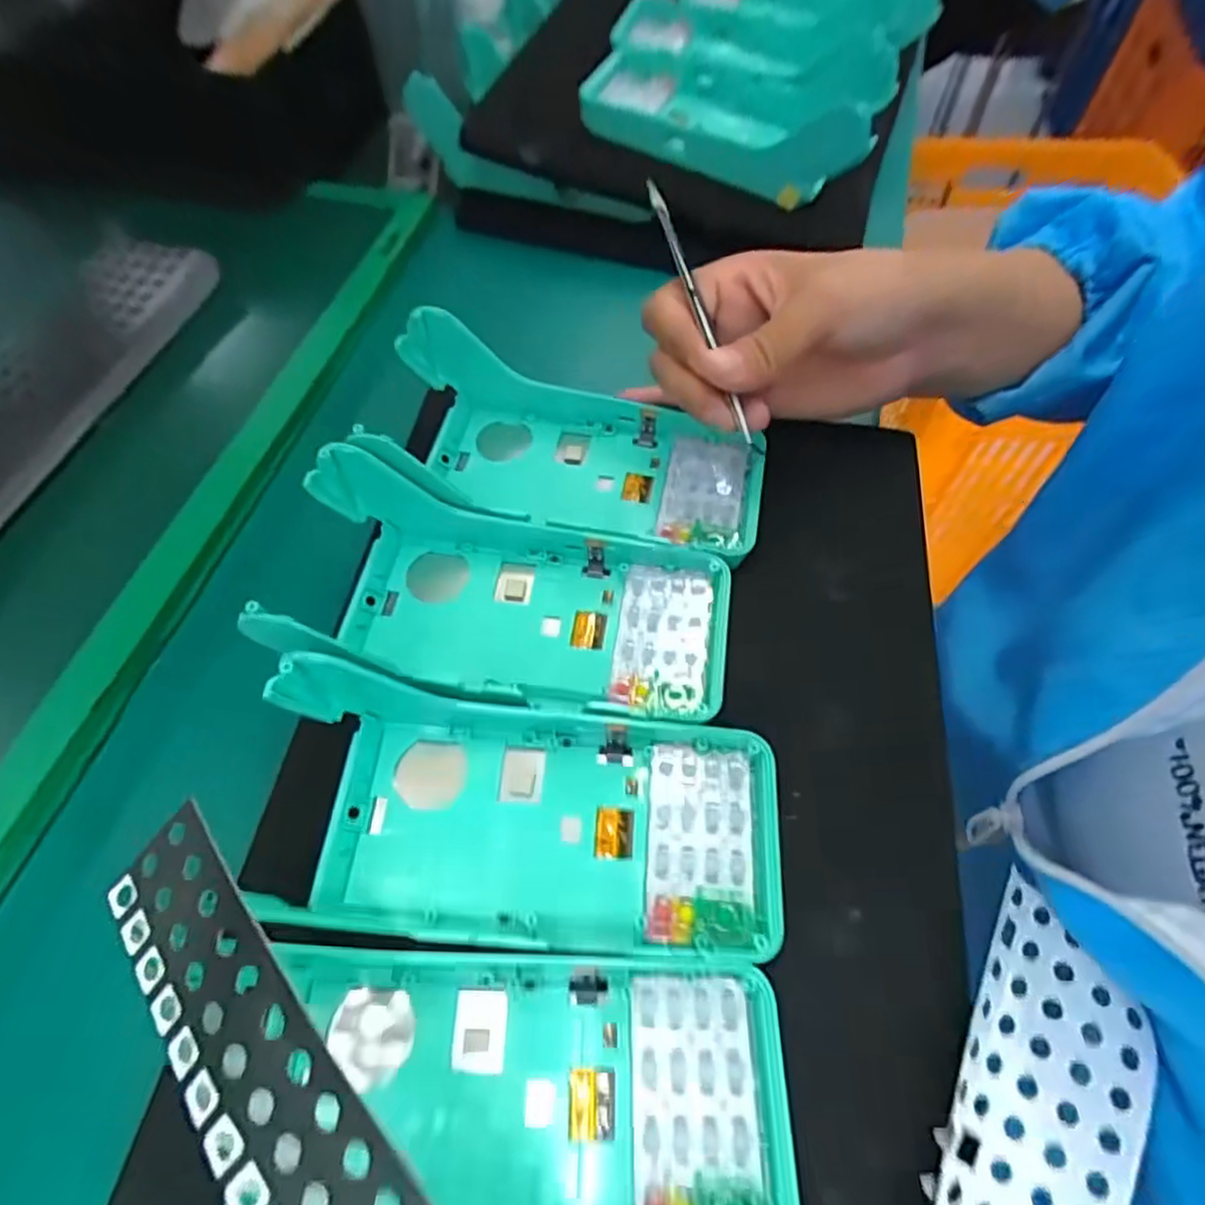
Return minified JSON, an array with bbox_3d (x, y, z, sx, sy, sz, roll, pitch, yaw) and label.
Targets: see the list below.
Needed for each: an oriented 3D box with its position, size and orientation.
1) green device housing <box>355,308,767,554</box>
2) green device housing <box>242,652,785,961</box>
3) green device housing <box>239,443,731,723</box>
[{"bbox_3d":[-0.013,-0.070,0.293,0.170,0.048,0.081,9,62,7],"label":"green device housing"},{"bbox_3d":[-0.024,0.067,0.212,0.163,0.048,0.076,4,61,4],"label":"green device housing"},{"bbox_3d":[-0.045,-0.008,0.258,0.191,0.049,0.080,9,62,7],"label":"green device housing"}]

